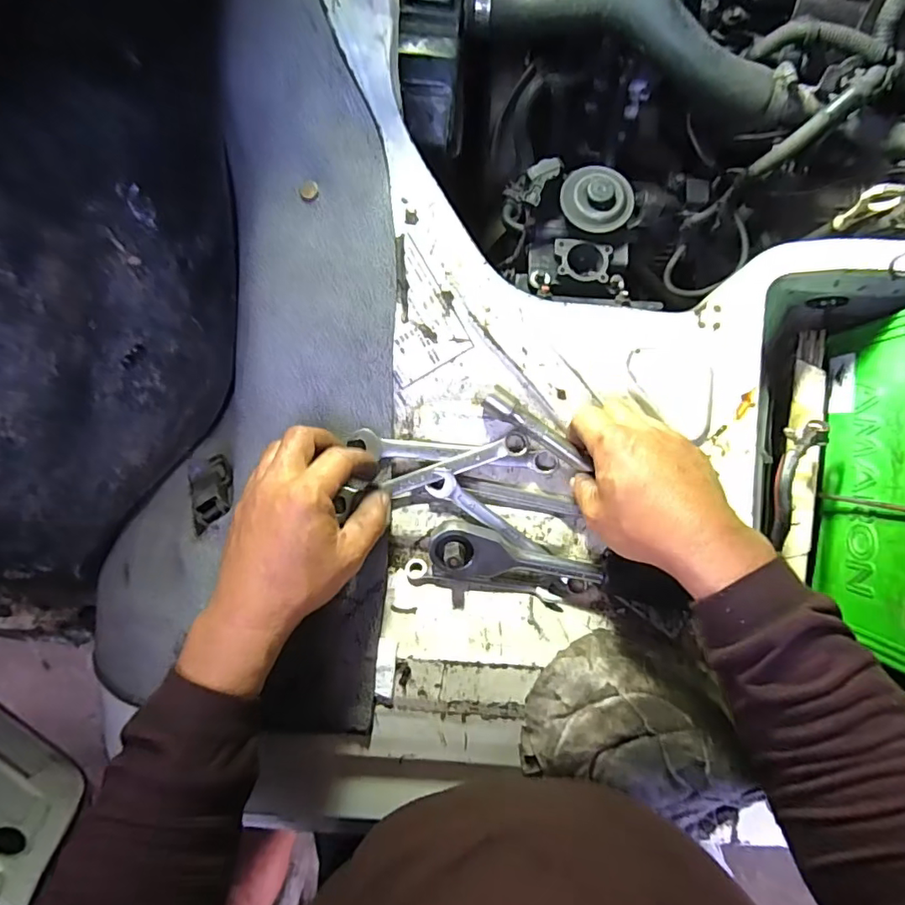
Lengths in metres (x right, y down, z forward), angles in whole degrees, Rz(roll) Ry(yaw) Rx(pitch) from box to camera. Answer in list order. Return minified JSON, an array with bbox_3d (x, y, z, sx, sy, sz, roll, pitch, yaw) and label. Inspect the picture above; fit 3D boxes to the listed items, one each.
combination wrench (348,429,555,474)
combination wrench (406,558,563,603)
[{"bbox_3d":[0.003,0.000,0.447,0.168,0.012,0.019,7,90,-4],"label":"combination wrench"},{"bbox_3d":[0.025,0.107,0.451,0.127,0.010,0.015,10,90,0],"label":"combination wrench"}]

